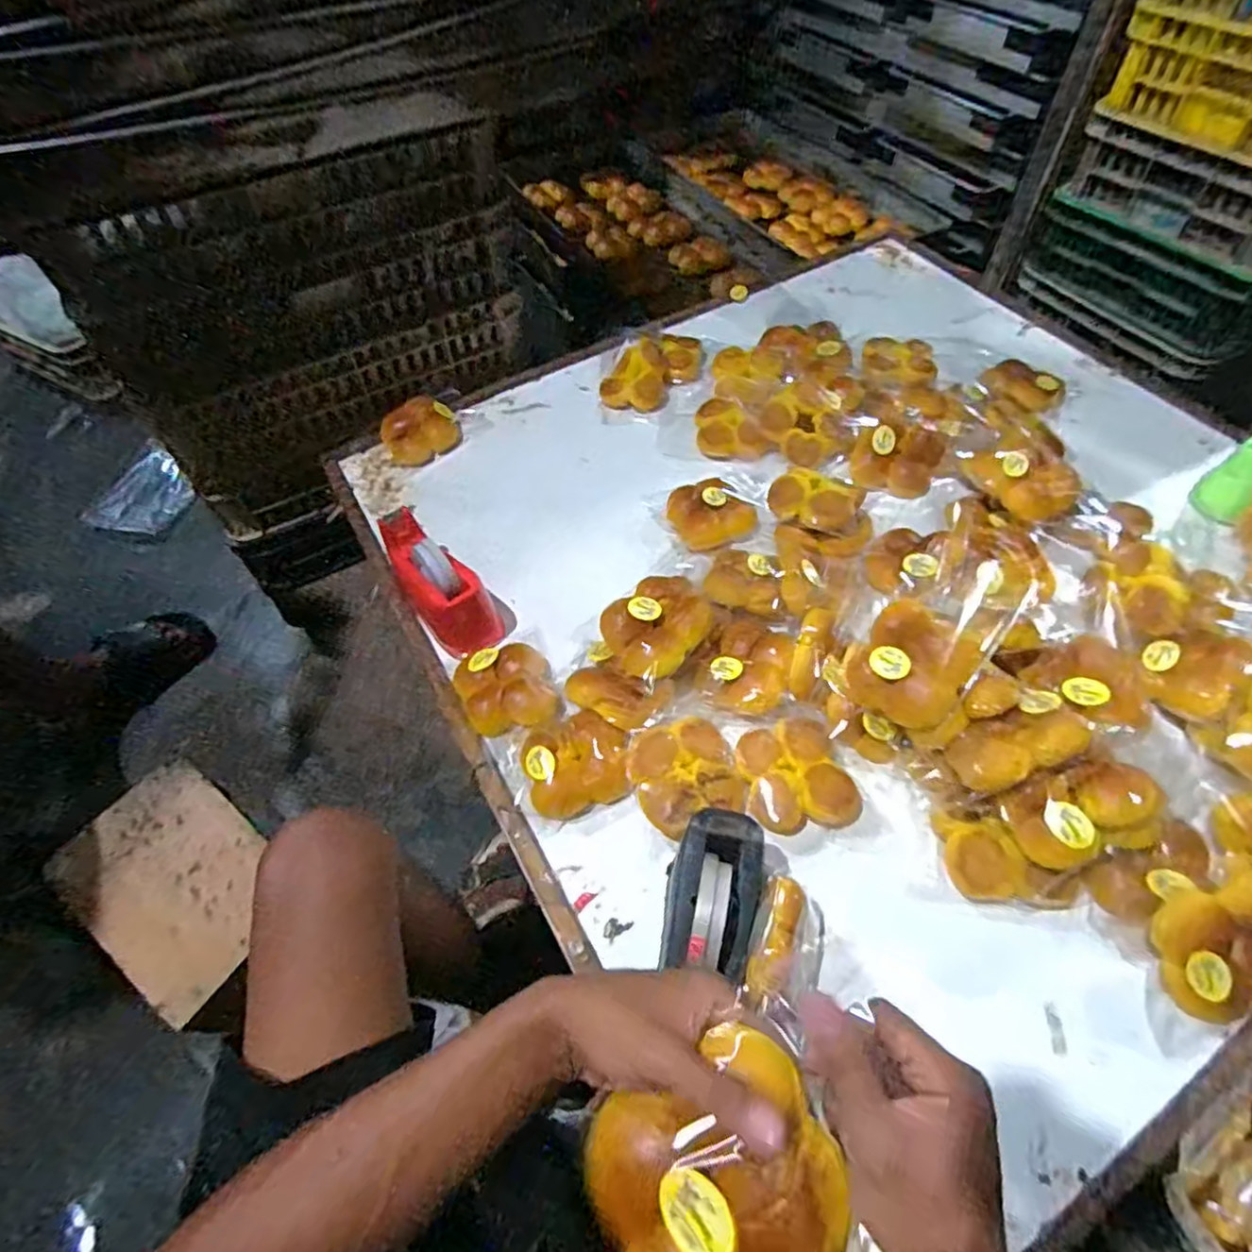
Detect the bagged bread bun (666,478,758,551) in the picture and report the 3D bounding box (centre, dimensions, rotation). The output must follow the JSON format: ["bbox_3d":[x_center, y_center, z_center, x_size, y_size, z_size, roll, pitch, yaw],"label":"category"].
[{"bbox_3d":[0.116,-0.156,0.912,0.107,0.038,0.117,-1,54,1],"label":"bagged bread bun"}]

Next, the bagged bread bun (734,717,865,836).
[{"bbox_3d":[0.176,0.156,0.690,0.106,0.041,0.108,-11,55,-6],"label":"bagged bread bun"}]

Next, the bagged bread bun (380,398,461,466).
[{"bbox_3d":[-0.327,-0.313,1.063,0.123,0.061,0.077,-32,60,-20],"label":"bagged bread bun"}]

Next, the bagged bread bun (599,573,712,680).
[{"bbox_3d":[0.035,-0.001,0.764,0.122,0.042,0.108,-38,62,-23],"label":"bagged bread bun"}]

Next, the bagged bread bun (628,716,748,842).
[{"bbox_3d":[0.062,0.151,0.684,0.105,0.044,0.101,-19,56,-12],"label":"bagged bread bun"}]

